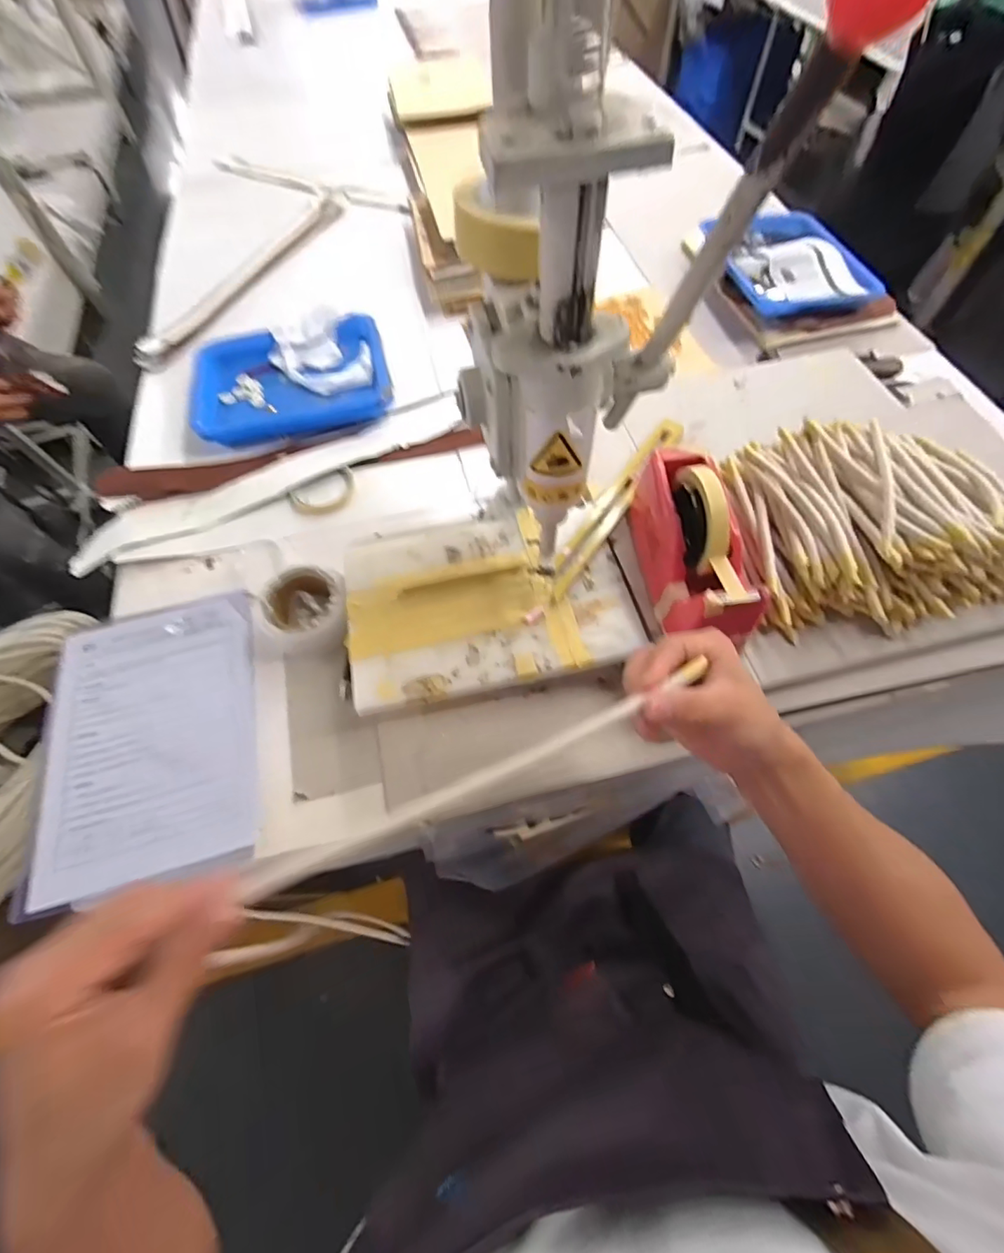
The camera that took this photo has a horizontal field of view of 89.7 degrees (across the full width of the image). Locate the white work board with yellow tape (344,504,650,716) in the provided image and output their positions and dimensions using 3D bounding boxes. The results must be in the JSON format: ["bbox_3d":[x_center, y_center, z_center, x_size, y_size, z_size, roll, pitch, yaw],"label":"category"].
[{"bbox_3d":[-0.017,-0.036,0.550,0.296,0.016,0.213,-12,64,-4],"label":"white work board with yellow tape"}]

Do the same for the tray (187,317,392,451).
[{"bbox_3d":[-0.320,-0.380,0.775,0.288,0.037,0.210,-13,63,-5],"label":"tray"}]

